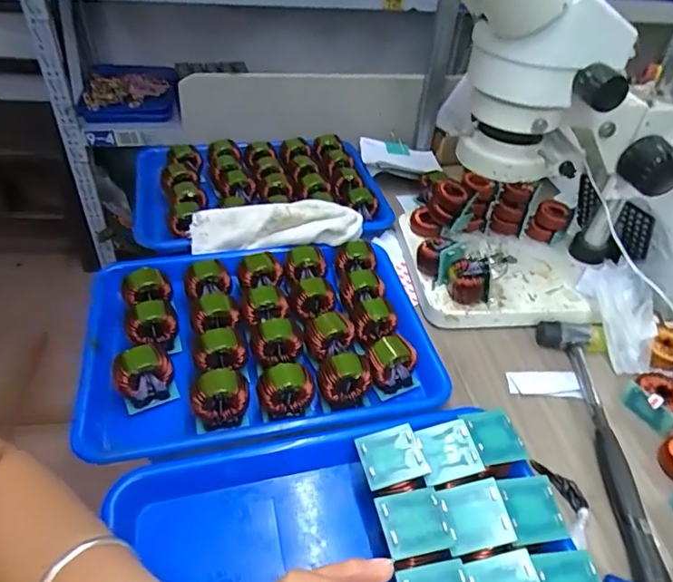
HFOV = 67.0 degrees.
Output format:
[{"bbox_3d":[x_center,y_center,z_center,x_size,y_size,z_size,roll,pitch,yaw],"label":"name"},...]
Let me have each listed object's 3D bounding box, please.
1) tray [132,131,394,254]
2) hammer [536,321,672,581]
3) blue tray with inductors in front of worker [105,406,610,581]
[{"bbox_3d":[-0.111,-0.149,0.709,0.328,0.061,0.240,-7,43,-14],"label":"tray"},{"bbox_3d":[0.247,0.130,0.470,0.051,0.032,0.266,3,42,-2],"label":"hammer"},{"bbox_3d":[0.013,0.203,0.339,0.328,0.049,0.249,-7,43,-13],"label":"blue tray with inductors in front of worker"}]

